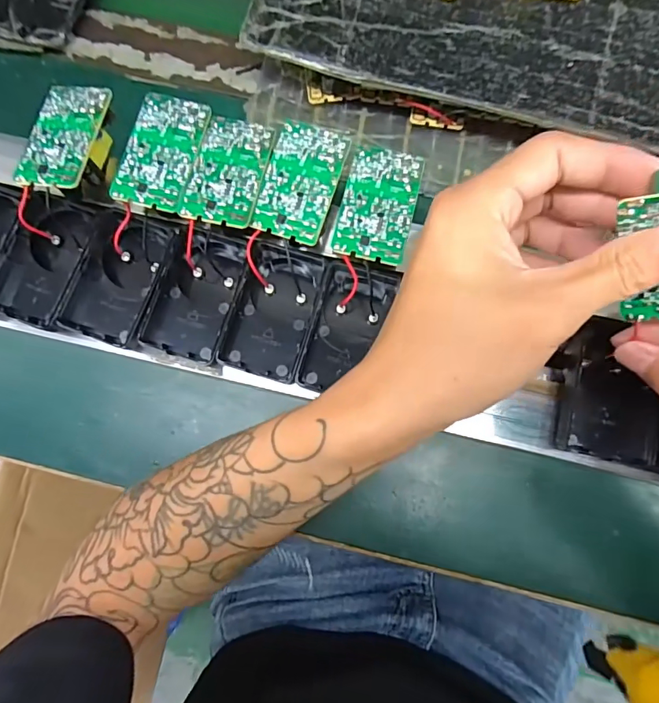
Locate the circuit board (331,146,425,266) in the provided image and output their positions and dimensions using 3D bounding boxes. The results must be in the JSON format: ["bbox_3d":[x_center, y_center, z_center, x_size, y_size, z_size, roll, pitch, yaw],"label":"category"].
[{"bbox_3d":[0.026,-0.076,0.234,0.036,0.010,0.061,13,82,3],"label":"circuit board"}]

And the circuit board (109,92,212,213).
[{"bbox_3d":[-0.088,-0.105,0.239,0.037,0.009,0.063,13,82,3],"label":"circuit board"}]

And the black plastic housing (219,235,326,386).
[{"bbox_3d":[-0.030,-0.022,0.250,0.042,0.028,0.071,16,84,3],"label":"black plastic housing"}]

